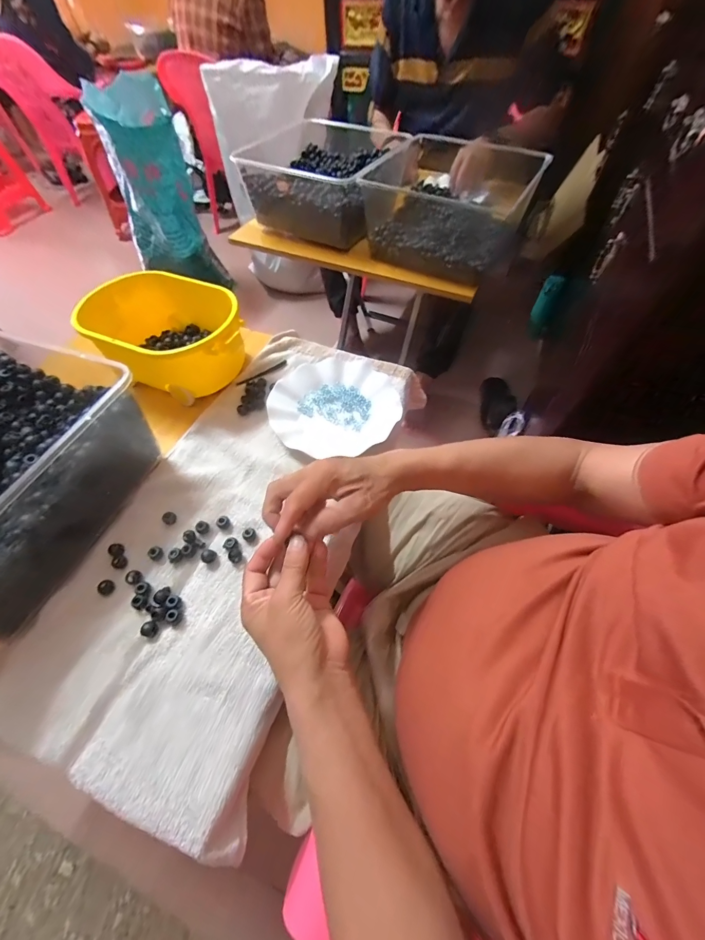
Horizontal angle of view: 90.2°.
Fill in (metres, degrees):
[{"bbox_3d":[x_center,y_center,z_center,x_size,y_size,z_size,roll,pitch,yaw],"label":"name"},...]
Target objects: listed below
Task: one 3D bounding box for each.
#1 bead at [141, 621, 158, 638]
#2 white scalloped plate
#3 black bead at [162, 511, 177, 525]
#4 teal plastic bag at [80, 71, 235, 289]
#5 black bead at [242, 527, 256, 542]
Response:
[{"bbox_3d":[-0.209,0.165,0.364,0.013,0.011,0.015,14,58,10],"label":"bead"},{"bbox_3d":[-0.024,-0.092,0.511,0.181,0.024,0.179,0,57,1],"label":"white scalloped plate"},{"bbox_3d":[-0.226,0.060,0.433,0.015,0.010,0.015,0,57,1],"label":"black bead"},{"bbox_3d":[-0.704,-0.989,1.304,0.304,0.579,0.298,-24,60,-14],"label":"teal plastic bag"},{"bbox_3d":[-0.122,0.077,0.416,0.015,0.012,0.013,-38,64,-21],"label":"black bead"}]

